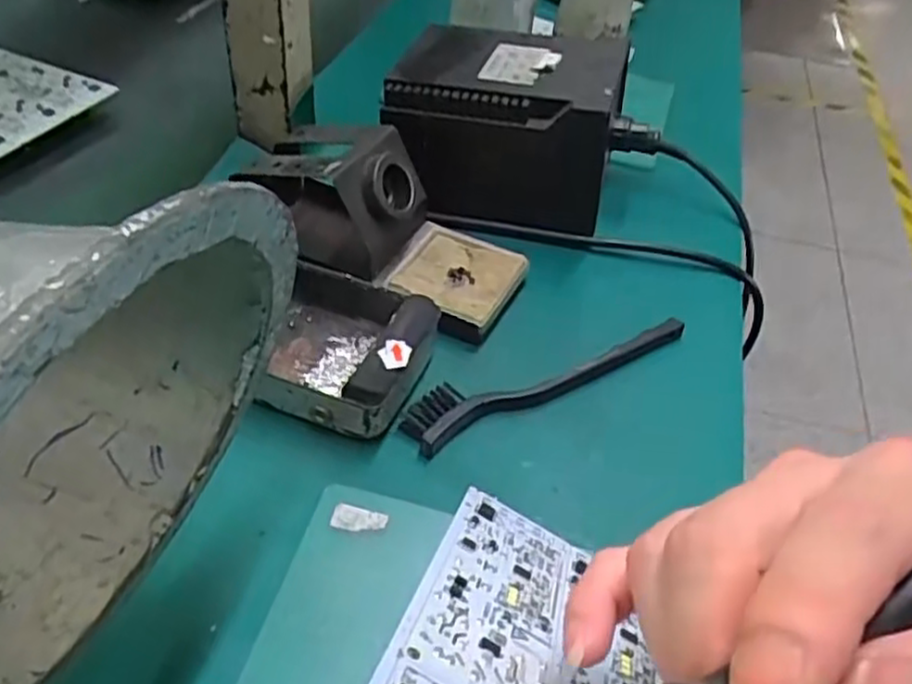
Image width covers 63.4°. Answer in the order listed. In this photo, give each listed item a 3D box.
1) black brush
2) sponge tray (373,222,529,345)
[{"bbox_3d":[0.048,0.014,0.379,0.163,0.014,0.029,-20,49,-25],"label":"black brush"},{"bbox_3d":[-0.002,-0.037,0.428,0.072,0.016,0.075,21,45,16],"label":"sponge tray"}]

